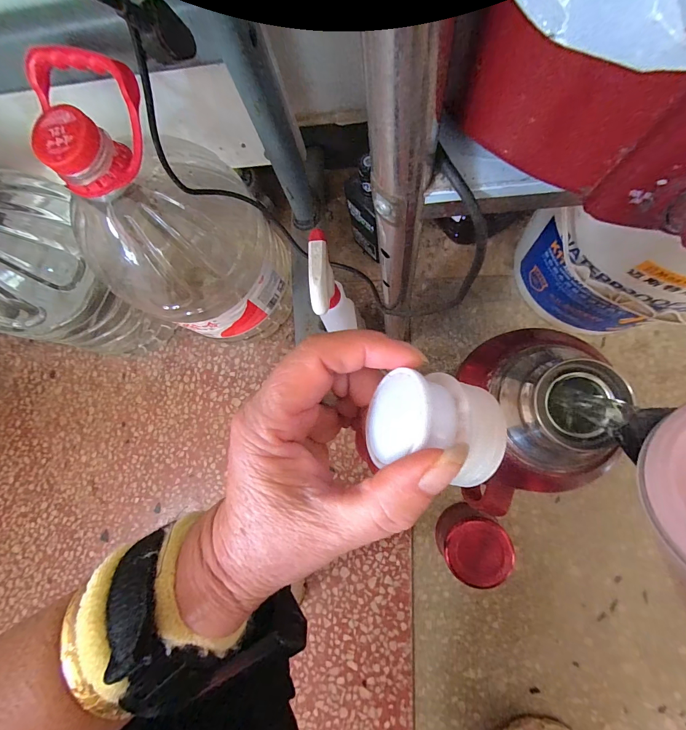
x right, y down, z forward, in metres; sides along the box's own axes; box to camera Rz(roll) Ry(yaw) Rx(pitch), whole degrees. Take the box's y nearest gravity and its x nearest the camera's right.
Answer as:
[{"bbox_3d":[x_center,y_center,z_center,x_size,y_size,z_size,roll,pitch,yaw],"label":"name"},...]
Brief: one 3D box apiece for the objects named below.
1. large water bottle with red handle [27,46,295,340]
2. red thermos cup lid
[{"bbox_3d":[-0.203,-0.150,0.469,0.163,0.372,0.181,22,85,10],"label":"large water bottle with red handle"},{"bbox_3d":[0.203,0.274,0.532,0.095,0.074,0.094,-1,82,8],"label":"red thermos cup lid"}]

